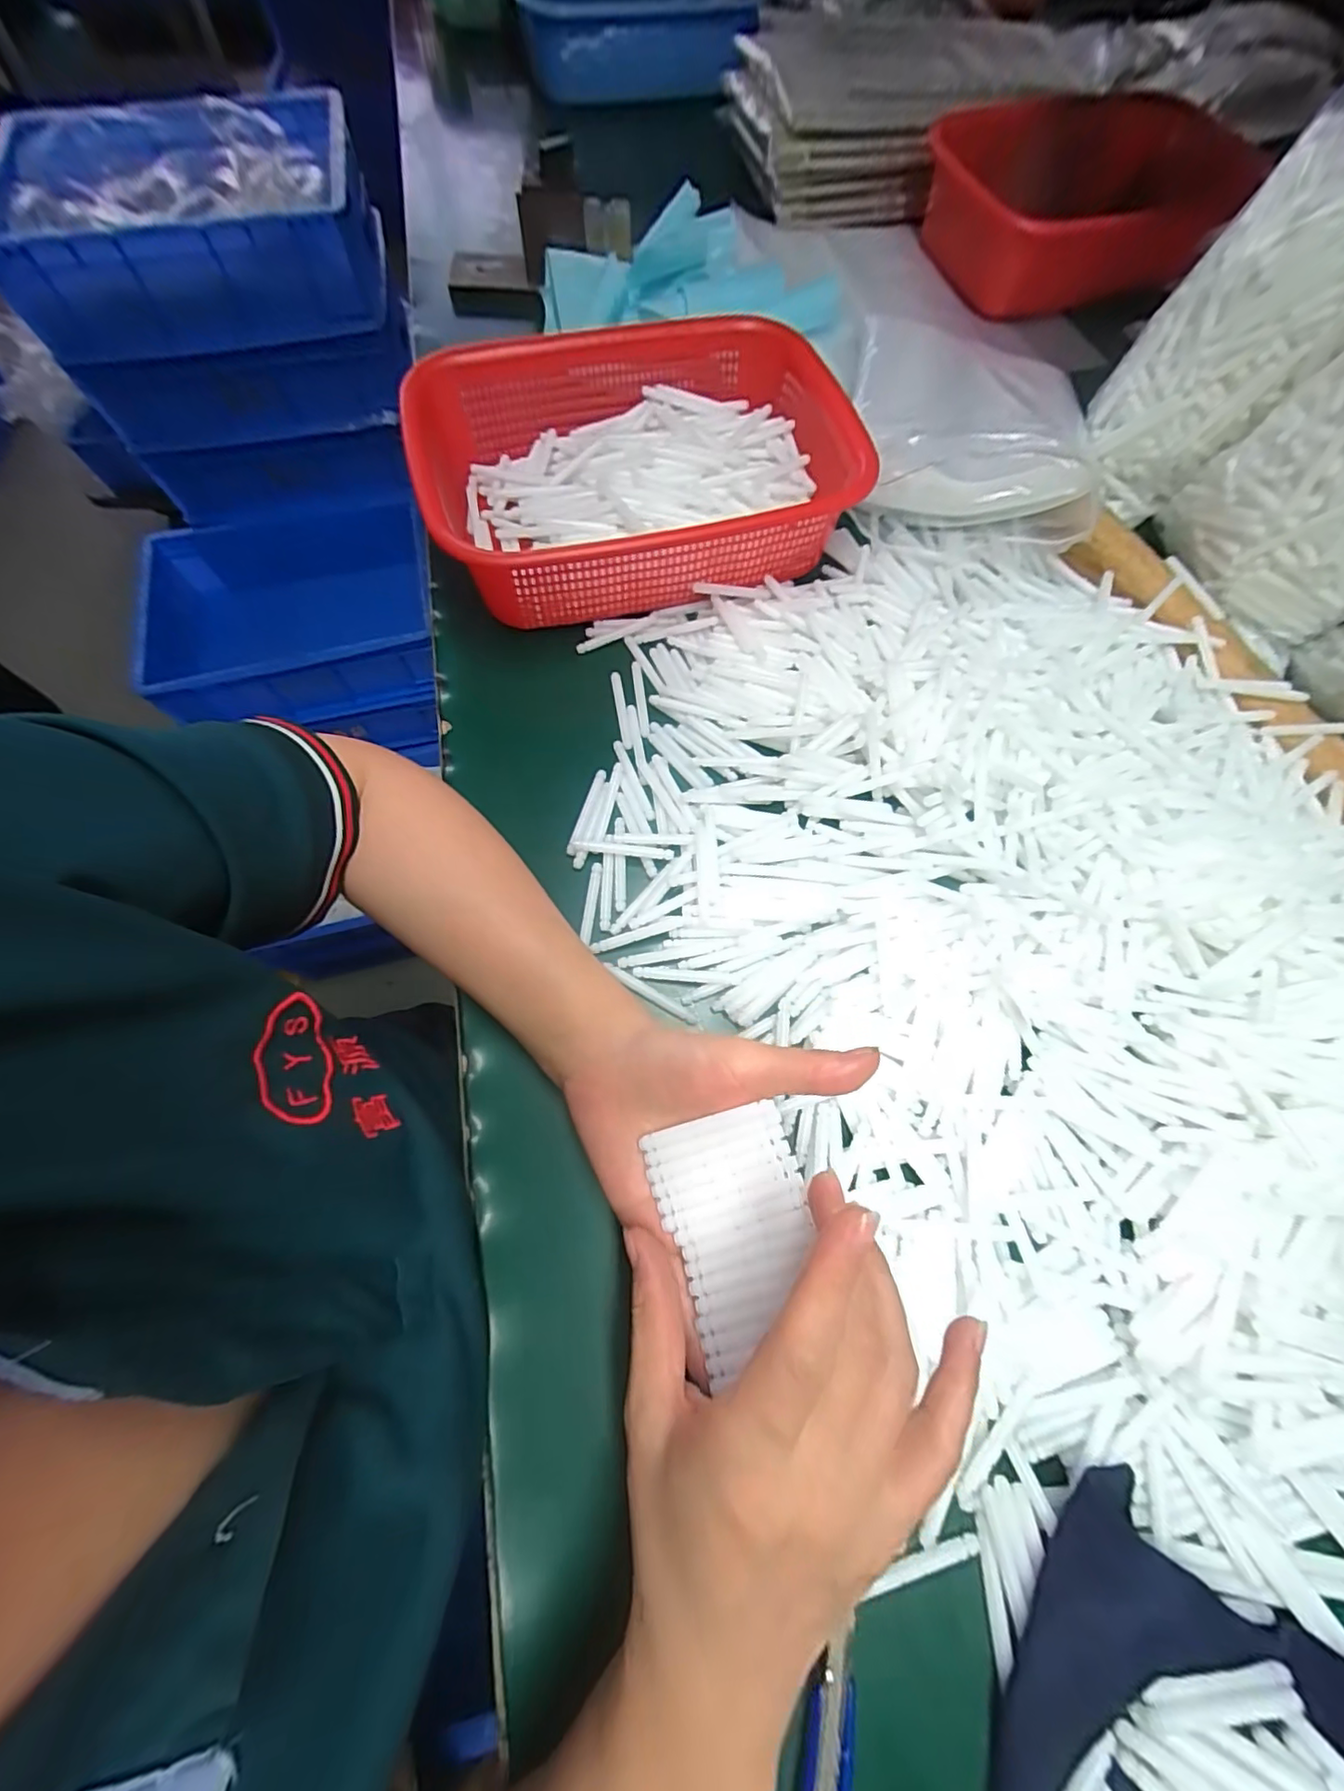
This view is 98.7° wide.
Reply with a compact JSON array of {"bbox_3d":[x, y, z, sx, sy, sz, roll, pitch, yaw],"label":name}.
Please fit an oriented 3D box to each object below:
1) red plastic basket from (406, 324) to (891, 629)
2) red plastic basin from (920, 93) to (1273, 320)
[{"bbox_3d":[-0.017,-0.297,0.405,0.293,0.073,0.207,-16,70,-5],"label":"red plastic basket"},{"bbox_3d":[0.385,-0.652,0.539,0.256,0.083,0.195,-22,70,-6],"label":"red plastic basin"}]

